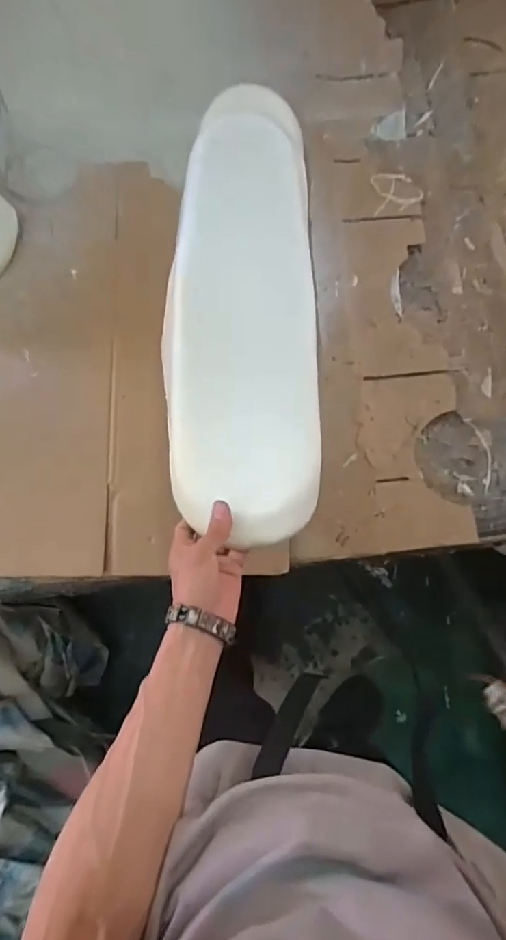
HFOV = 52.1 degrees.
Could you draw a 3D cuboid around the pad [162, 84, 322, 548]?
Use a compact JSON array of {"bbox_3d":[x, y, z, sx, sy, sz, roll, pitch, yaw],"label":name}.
[{"bbox_3d":[-0.010,-0.149,0.525,0.162,0.074,0.440,-1,94,1],"label":"pad"}]

